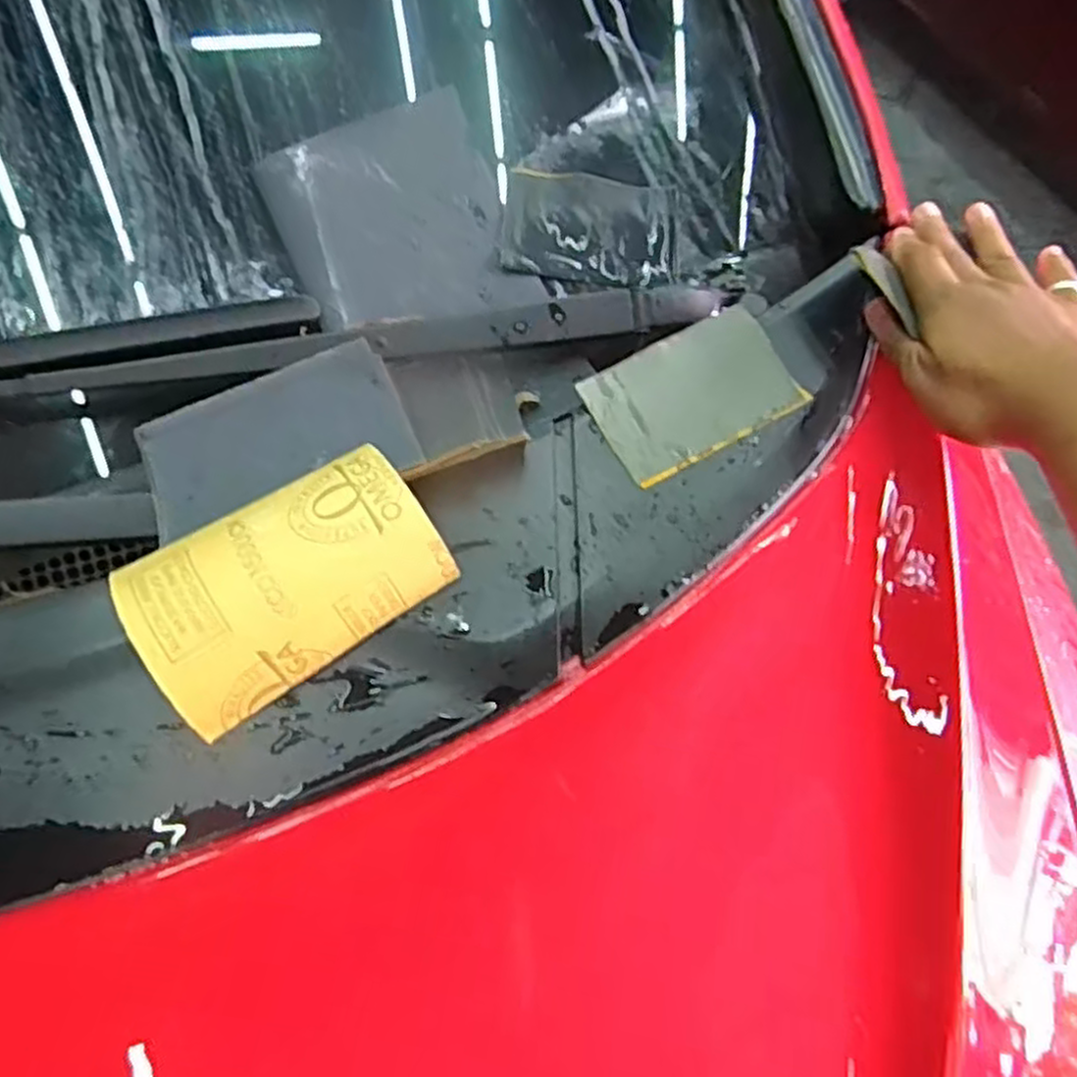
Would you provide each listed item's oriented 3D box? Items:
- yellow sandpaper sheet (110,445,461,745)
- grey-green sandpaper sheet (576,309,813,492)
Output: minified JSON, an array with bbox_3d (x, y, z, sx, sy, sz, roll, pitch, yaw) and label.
[{"bbox_3d":[-0.122,0.018,0.377,0.139,0.045,0.082,-30,59,-17],"label":"yellow sandpaper sheet"},{"bbox_3d":[0.088,-0.083,0.443,0.114,0.005,0.071,-28,79,-12],"label":"grey-green sandpaper sheet"}]

